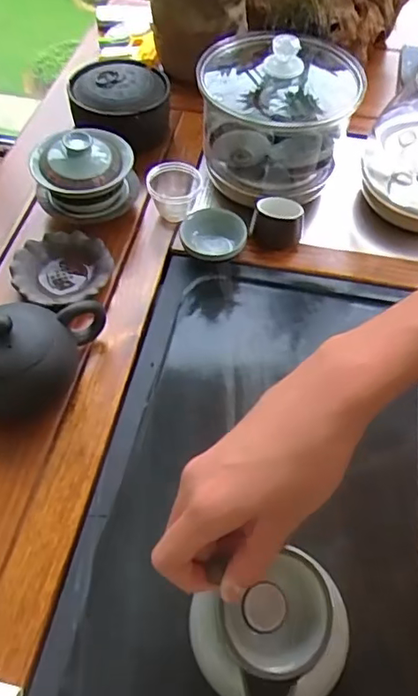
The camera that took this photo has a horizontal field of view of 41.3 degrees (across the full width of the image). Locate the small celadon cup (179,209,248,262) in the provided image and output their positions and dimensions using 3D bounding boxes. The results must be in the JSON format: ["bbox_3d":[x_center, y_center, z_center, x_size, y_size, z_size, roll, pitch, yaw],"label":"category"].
[{"bbox_3d":[0.004,-0.105,0.547,0.058,0.037,0.057,2,54,-3],"label":"small celadon cup"}]

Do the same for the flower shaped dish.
[{"bbox_3d":[-0.138,-0.073,0.527,0.087,0.018,0.085,2,54,-3],"label":"flower shaped dish"}]

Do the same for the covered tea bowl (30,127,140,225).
[{"bbox_3d":[-0.122,-0.176,0.549,0.097,0.063,0.083,-8,55,-10],"label":"covered tea bowl"}]

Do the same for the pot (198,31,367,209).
[{"bbox_3d":[0.067,-0.242,0.580,0.151,0.147,0.146,2,54,-3],"label":"pot"}]

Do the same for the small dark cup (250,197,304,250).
[{"bbox_3d":[0.069,-0.131,0.566,0.046,0.042,0.043,2,54,-3],"label":"small dark cup"}]

